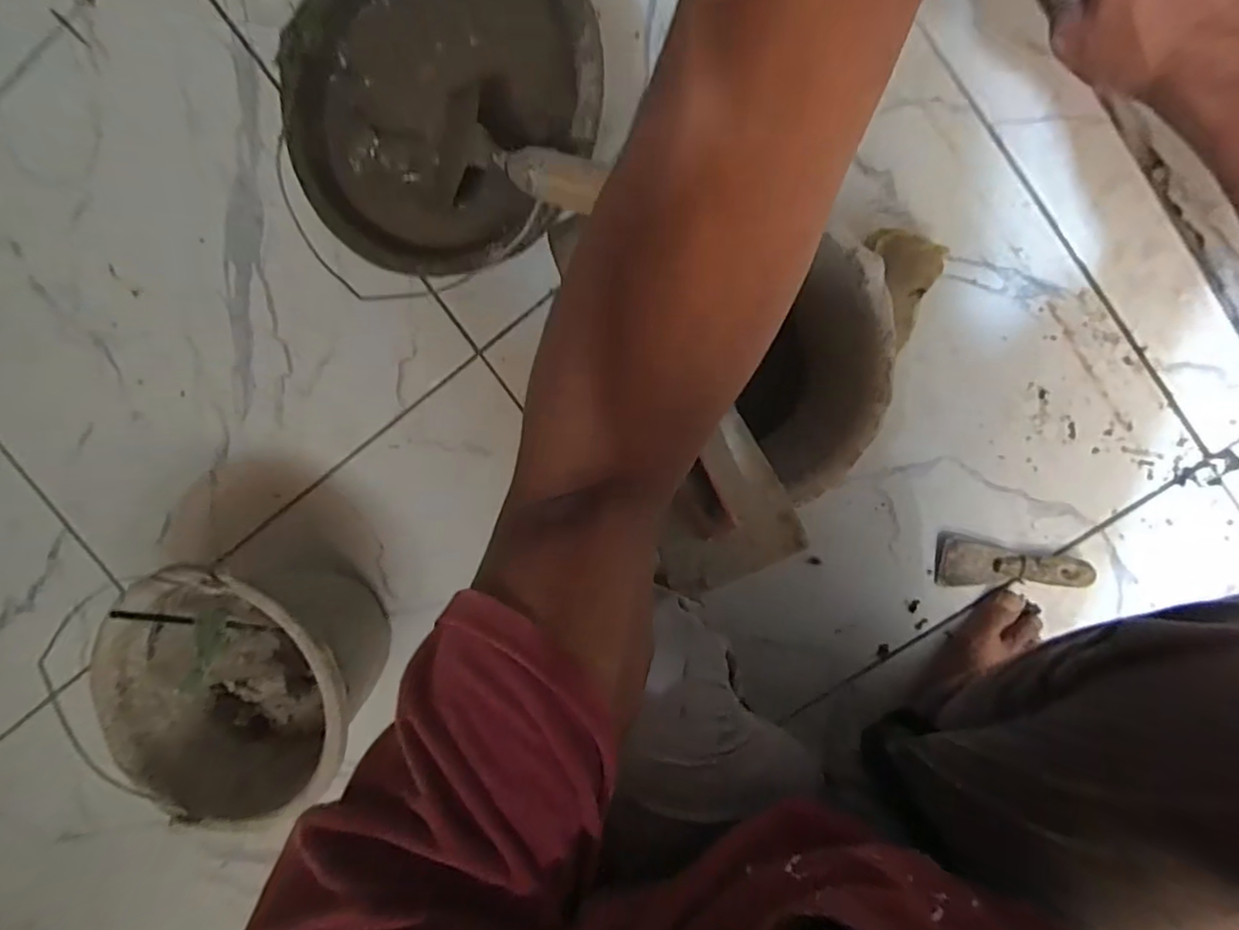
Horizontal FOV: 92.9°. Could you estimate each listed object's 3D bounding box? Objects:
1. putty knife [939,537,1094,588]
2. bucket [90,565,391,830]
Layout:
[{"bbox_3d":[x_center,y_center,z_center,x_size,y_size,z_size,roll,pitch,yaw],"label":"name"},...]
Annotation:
[{"bbox_3d":[0.387,0.106,0.578,0.133,0.024,0.047,8,98,2],"label":"putty knife"},{"bbox_3d":[-0.361,0.194,0.583,0.207,0.181,0.214,0,98,3],"label":"bucket"}]

